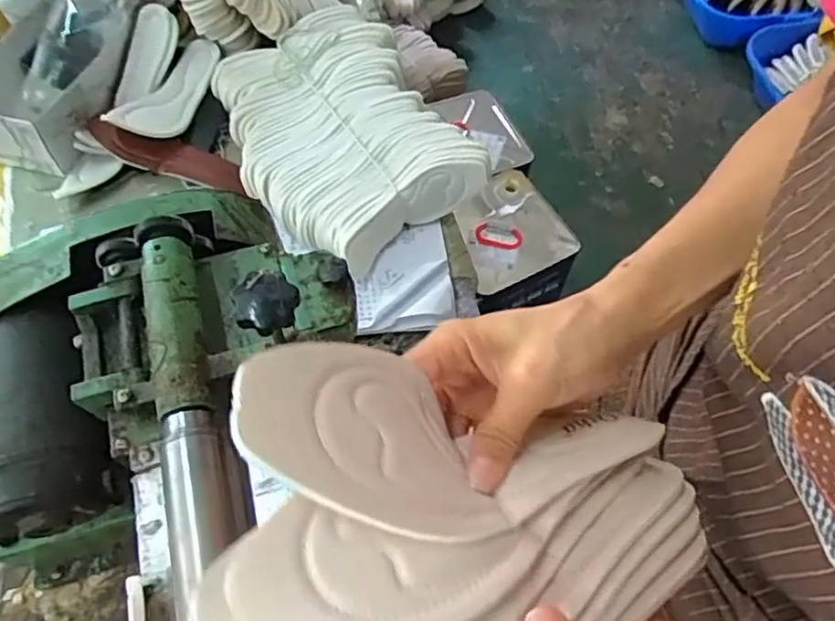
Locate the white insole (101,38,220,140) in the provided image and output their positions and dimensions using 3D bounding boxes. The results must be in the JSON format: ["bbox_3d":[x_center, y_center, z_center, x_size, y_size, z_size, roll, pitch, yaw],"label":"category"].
[{"bbox_3d":[-0.335,-0.299,0.850,0.075,0.054,0.212,11,60,5],"label":"white insole"}]

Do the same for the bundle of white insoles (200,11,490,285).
[{"bbox_3d":[-0.102,-0.236,0.810,0.250,0.062,0.380,-23,63,-14],"label":"bundle of white insoles"}]

